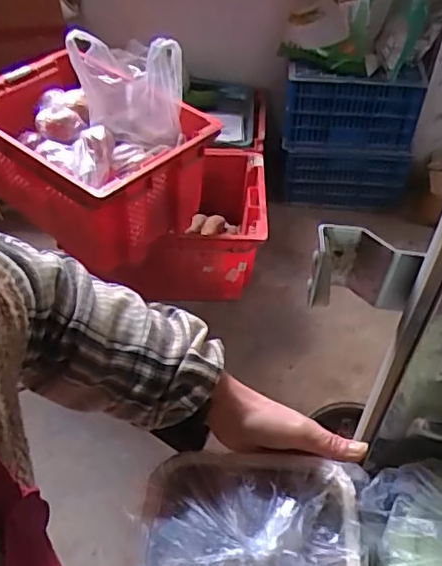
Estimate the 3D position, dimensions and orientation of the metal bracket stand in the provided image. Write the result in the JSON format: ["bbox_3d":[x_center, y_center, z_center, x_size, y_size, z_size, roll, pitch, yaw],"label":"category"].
[{"bbox_3d":[0.092,-0.009,0.394,0.063,0.054,0.030,-1,47,-2],"label":"metal bracket stand"}]

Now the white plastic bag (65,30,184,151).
[{"bbox_3d":[-0.232,-0.498,1.486,0.276,0.172,0.357,-8,47,-9],"label":"white plastic bag"}]

